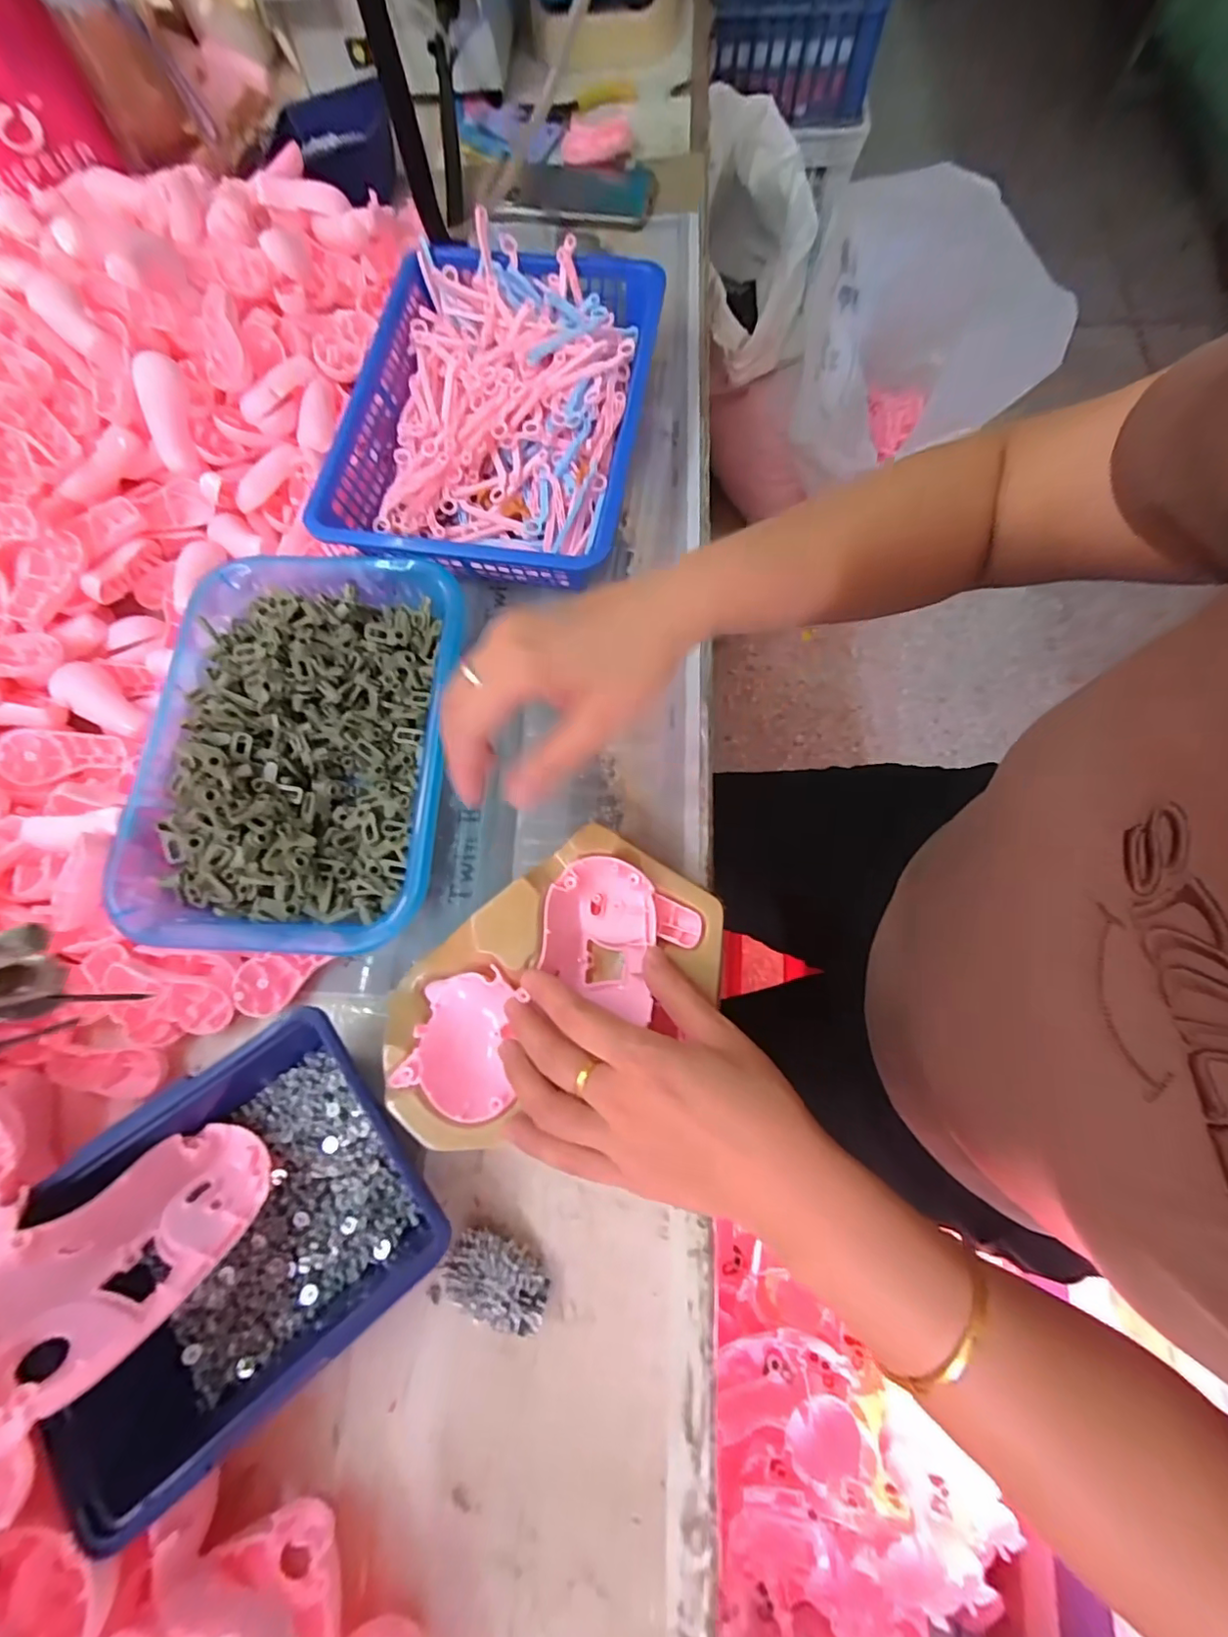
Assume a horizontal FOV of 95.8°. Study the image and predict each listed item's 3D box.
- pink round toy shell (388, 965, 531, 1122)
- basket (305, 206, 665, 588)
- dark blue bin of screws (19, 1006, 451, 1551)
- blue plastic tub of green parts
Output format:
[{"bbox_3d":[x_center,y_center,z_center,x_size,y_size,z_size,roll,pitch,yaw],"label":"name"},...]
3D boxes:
[{"bbox_3d":[-0.082,0.119,0.304,0.058,0.031,0.069,11,78,1],"label":"pink round toy shell"},{"bbox_3d":[-0.094,-0.303,0.425,0.217,0.056,0.288,9,74,4],"label":"basket"},{"bbox_3d":[-0.181,0.197,0.272,0.162,0.064,0.148,-36,76,-9],"label":"dark blue bin of screws"},{"bbox_3d":[-0.204,-0.048,0.350,0.194,0.055,0.250,2,74,2],"label":"blue plastic tub of green parts"}]

